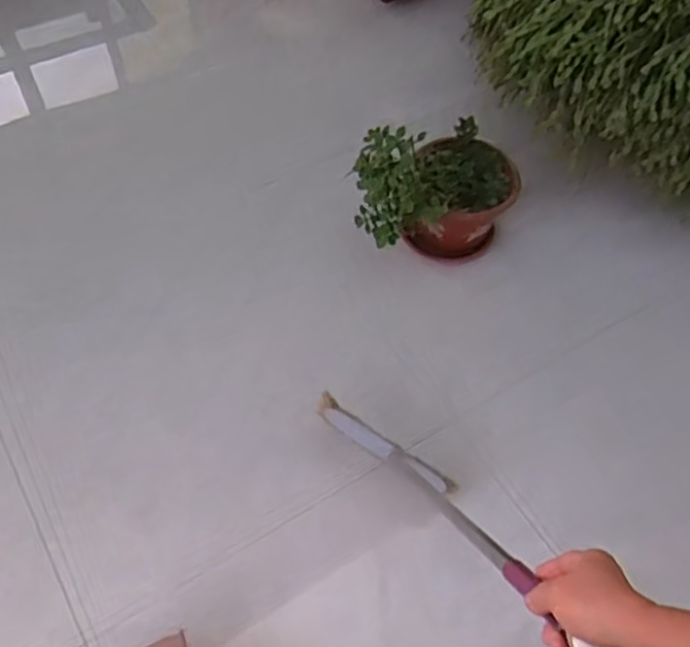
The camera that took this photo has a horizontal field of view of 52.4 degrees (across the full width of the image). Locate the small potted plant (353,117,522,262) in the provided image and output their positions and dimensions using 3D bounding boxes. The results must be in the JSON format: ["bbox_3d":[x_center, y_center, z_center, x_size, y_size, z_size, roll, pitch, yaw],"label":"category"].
[{"bbox_3d":[0.212,-0.301,1.667,0.418,0.317,0.241,-15,59,-13],"label":"small potted plant"}]

